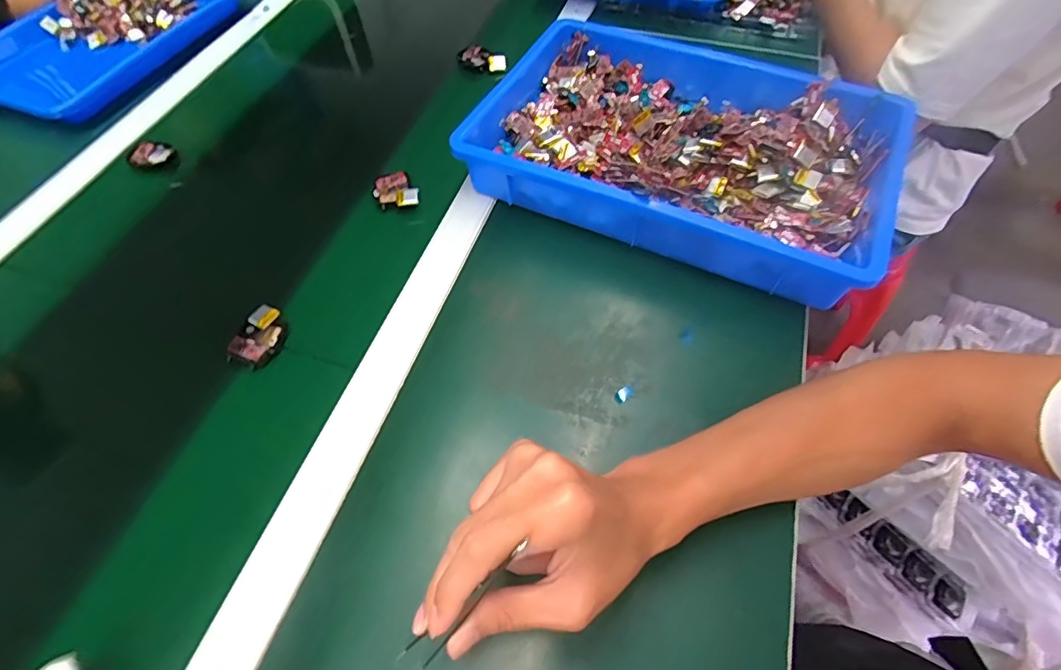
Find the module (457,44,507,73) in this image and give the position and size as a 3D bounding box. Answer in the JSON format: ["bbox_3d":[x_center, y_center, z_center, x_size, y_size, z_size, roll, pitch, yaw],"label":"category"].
[{"bbox_3d":[-0.062,-0.346,0.640,0.073,0.017,0.029,24,62,18],"label":"module"}]

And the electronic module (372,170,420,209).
[{"bbox_3d":[-0.136,-0.144,0.517,0.040,0.013,0.055,-29,60,-14],"label":"electronic module"}]

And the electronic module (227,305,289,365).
[{"bbox_3d":[-0.225,0.001,0.431,0.036,0.019,0.049,17,60,15],"label":"electronic module"}]

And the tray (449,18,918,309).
[{"bbox_3d":[0.140,-0.190,0.503,0.388,0.071,0.255,22,61,17],"label":"tray"}]

